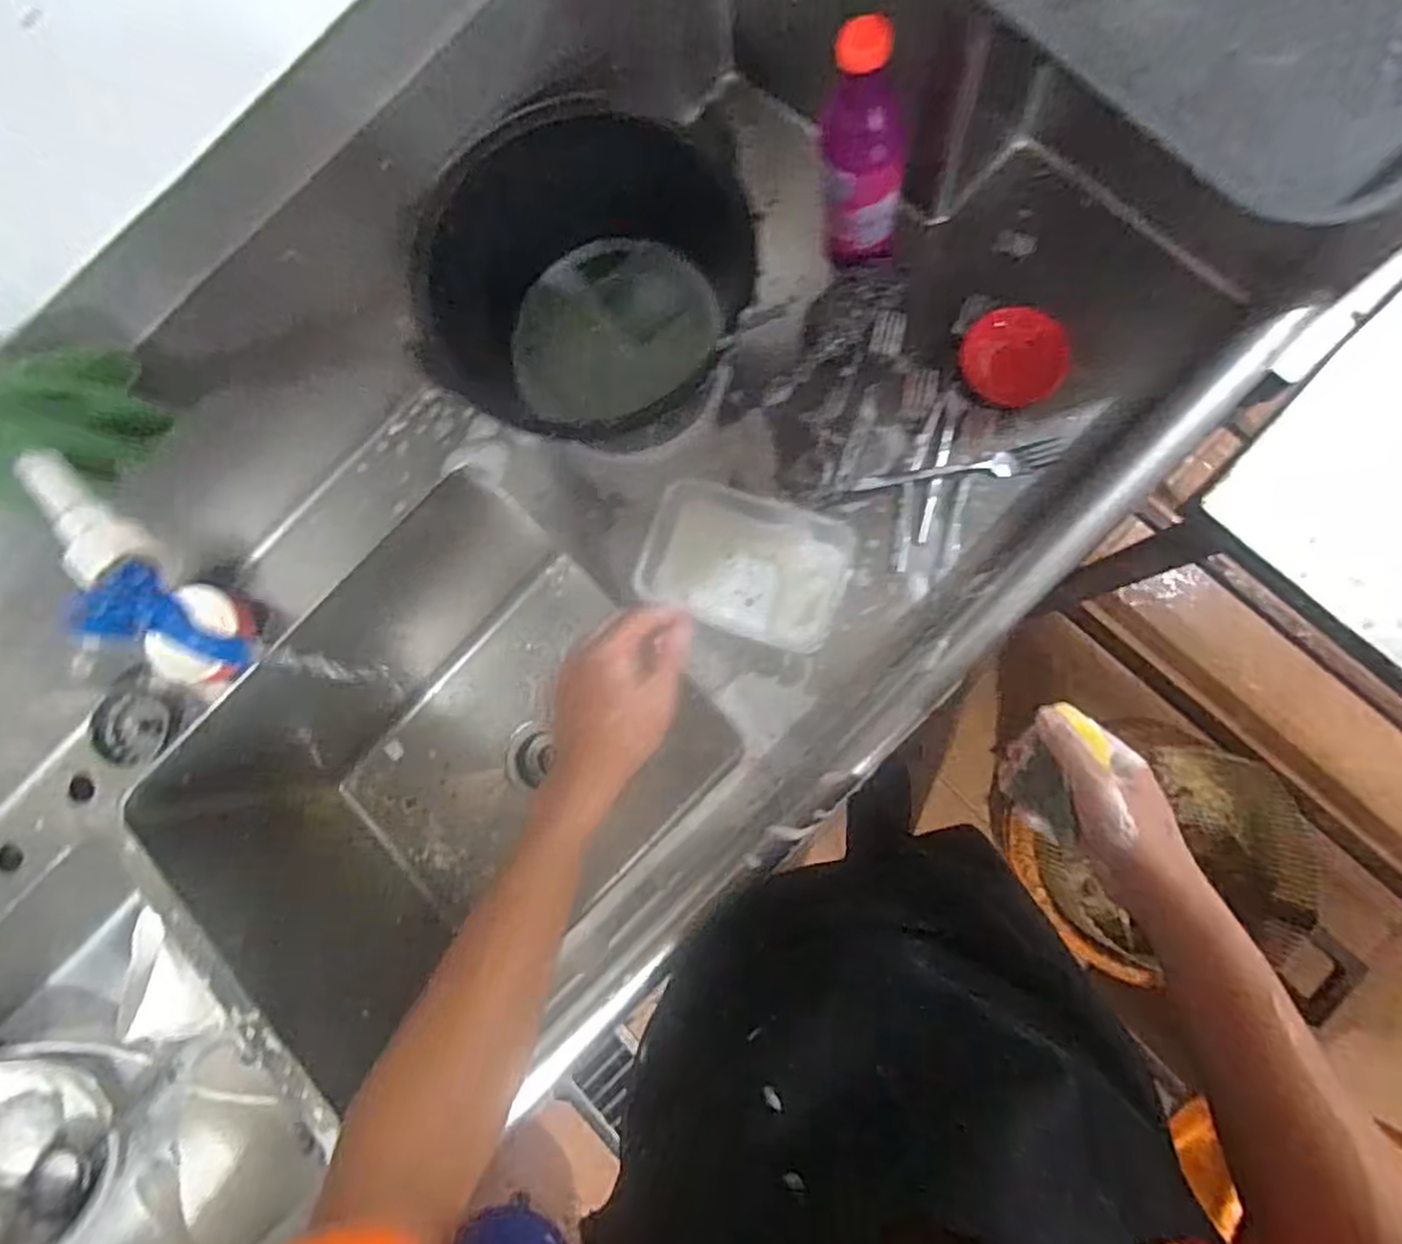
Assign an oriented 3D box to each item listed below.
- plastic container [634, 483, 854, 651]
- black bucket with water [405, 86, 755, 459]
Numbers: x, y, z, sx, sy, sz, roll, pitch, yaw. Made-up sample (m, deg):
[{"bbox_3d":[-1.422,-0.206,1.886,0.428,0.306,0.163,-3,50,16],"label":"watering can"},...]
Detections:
[{"bbox_3d":[0.041,-0.051,0.639,0.173,0.059,0.127,17,85,8],"label":"plastic container"},{"bbox_3d":[-0.089,-0.301,0.636,0.235,0.158,0.256,-1,83,6],"label":"black bucket with water"}]

